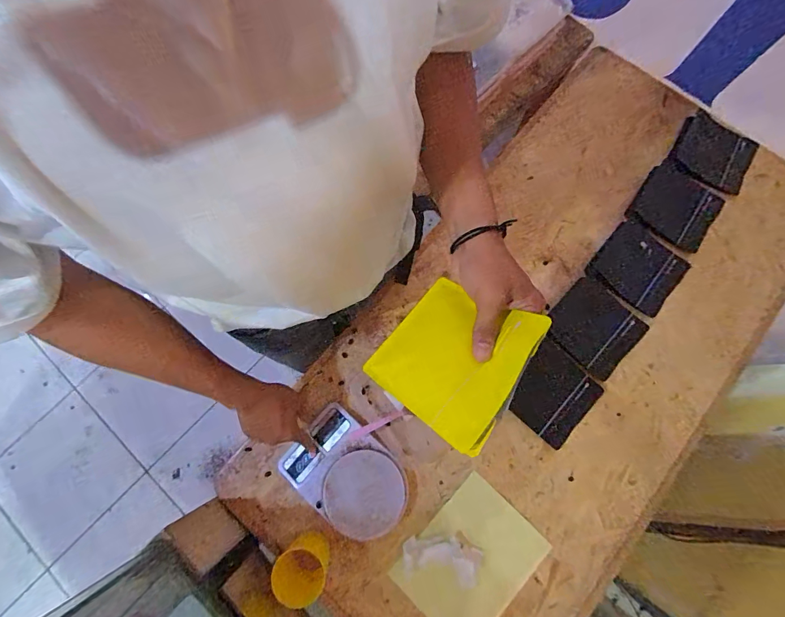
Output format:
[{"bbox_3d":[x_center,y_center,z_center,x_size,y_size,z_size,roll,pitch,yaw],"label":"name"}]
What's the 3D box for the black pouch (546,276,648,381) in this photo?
[{"bbox_3d":[0.359,0.035,0.679,0.135,0.013,0.150,-42,81,-10],"label":"black pouch"}]

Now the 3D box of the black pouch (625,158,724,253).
[{"bbox_3d":[0.539,-0.195,0.724,0.140,0.018,0.141,36,79,7],"label":"black pouch"}]

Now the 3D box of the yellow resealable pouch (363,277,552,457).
[{"bbox_3d":[0.056,0.044,0.358,0.138,0.018,0.127,30,76,43],"label":"yellow resealable pouch"}]

